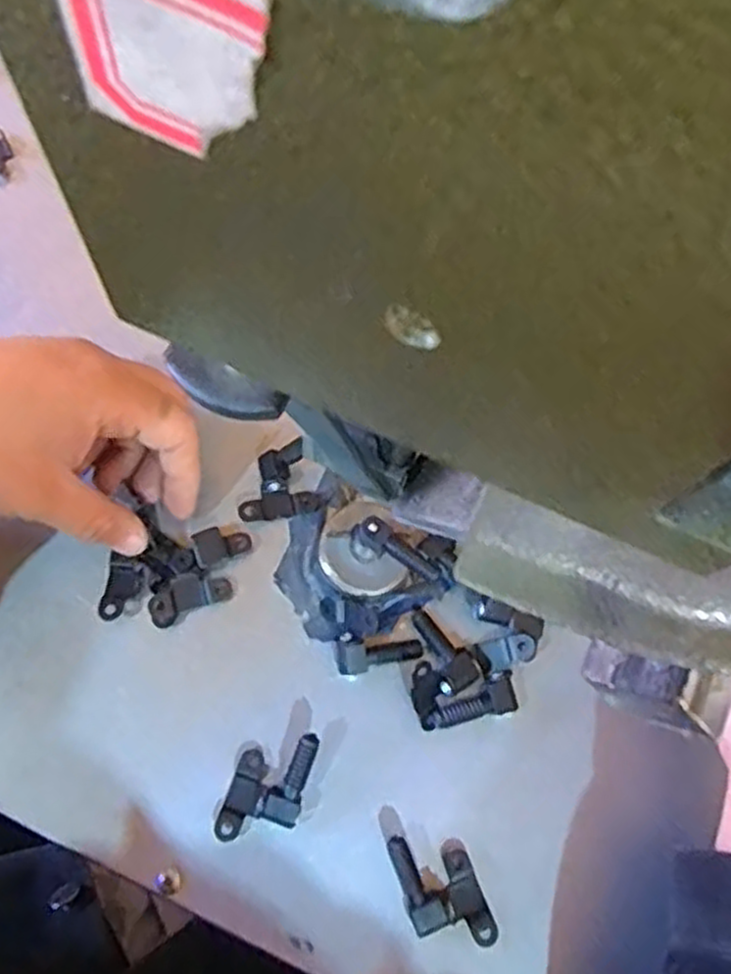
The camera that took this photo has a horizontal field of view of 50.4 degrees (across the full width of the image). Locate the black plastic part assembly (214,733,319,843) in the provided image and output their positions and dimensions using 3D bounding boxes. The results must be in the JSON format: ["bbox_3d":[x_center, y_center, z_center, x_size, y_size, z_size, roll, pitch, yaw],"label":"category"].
[{"bbox_3d":[-0.038,0.118,0.306,0.029,0.013,0.047,20,72,2],"label":"black plastic part assembly"}]

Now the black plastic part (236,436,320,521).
[{"bbox_3d":[-0.040,-0.001,0.341,0.034,0.014,0.029,-16,74,-9],"label":"black plastic part"}]

